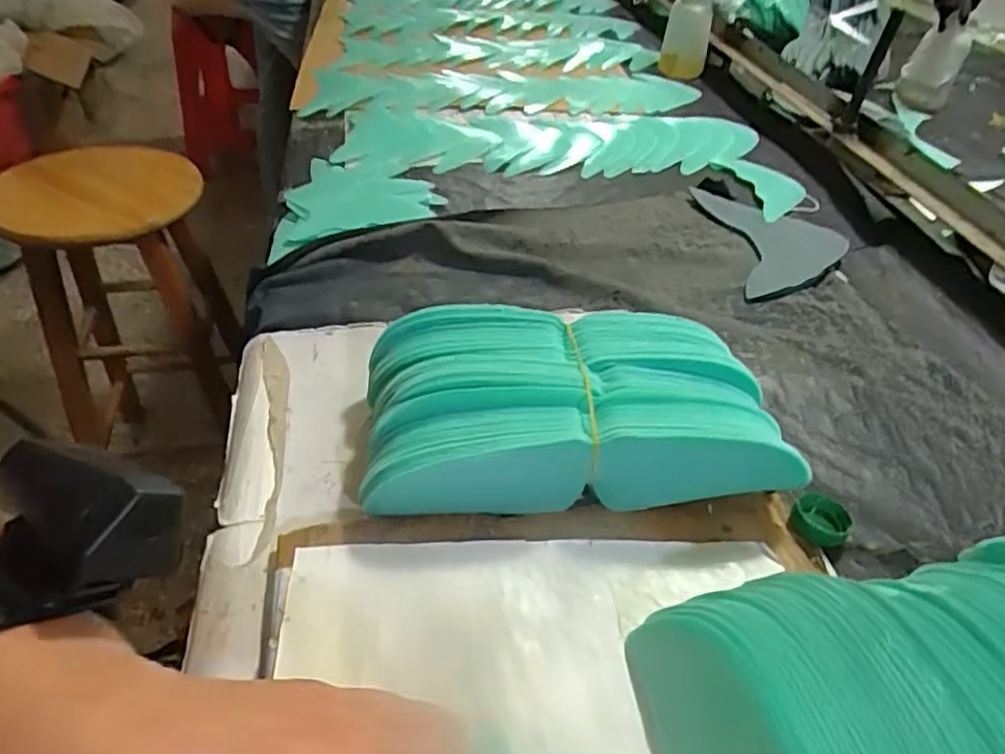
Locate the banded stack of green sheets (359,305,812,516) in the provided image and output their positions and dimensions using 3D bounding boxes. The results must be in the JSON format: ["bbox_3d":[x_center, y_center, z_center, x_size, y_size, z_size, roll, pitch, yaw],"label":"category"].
[{"bbox_3d":[0.039,0.020,0.397,0.234,0.060,0.121,-1,43,-6],"label":"banded stack of green sheets"}]

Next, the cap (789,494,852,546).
[{"bbox_3d":[0.187,0.084,0.390,0.030,0.015,0.023,26,47,21],"label":"cap"}]

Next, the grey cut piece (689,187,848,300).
[{"bbox_3d":[0.258,-0.125,0.612,0.120,0.017,0.161,0,43,-5],"label":"grey cut piece"}]

